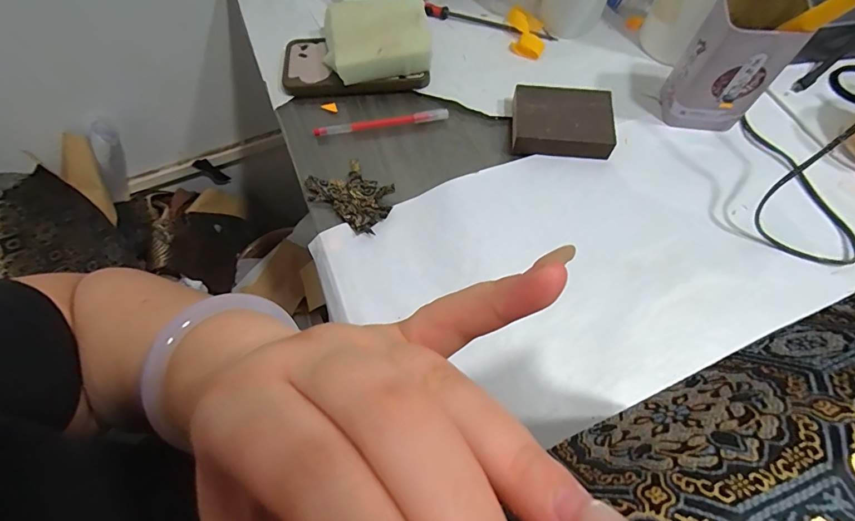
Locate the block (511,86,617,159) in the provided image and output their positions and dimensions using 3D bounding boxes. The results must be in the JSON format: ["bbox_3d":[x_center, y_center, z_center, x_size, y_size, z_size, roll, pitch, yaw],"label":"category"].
[{"bbox_3d":[0.137,-0.141,0.443,0.098,0.023,0.076,6,64,3],"label":"block"}]

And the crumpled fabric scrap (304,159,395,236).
[{"bbox_3d":[-0.075,-0.067,0.423,0.091,0.014,0.057,35,69,16],"label":"crumpled fabric scrap"}]

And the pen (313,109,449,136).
[{"bbox_3d":[-0.049,-0.148,0.460,0.142,0.011,0.009,-8,64,-4],"label":"pen"}]

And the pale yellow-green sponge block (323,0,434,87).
[{"bbox_3d":[-0.056,-0.244,0.477,0.117,0.050,0.094,-7,64,-3],"label":"pale yellow-green sponge block"}]

